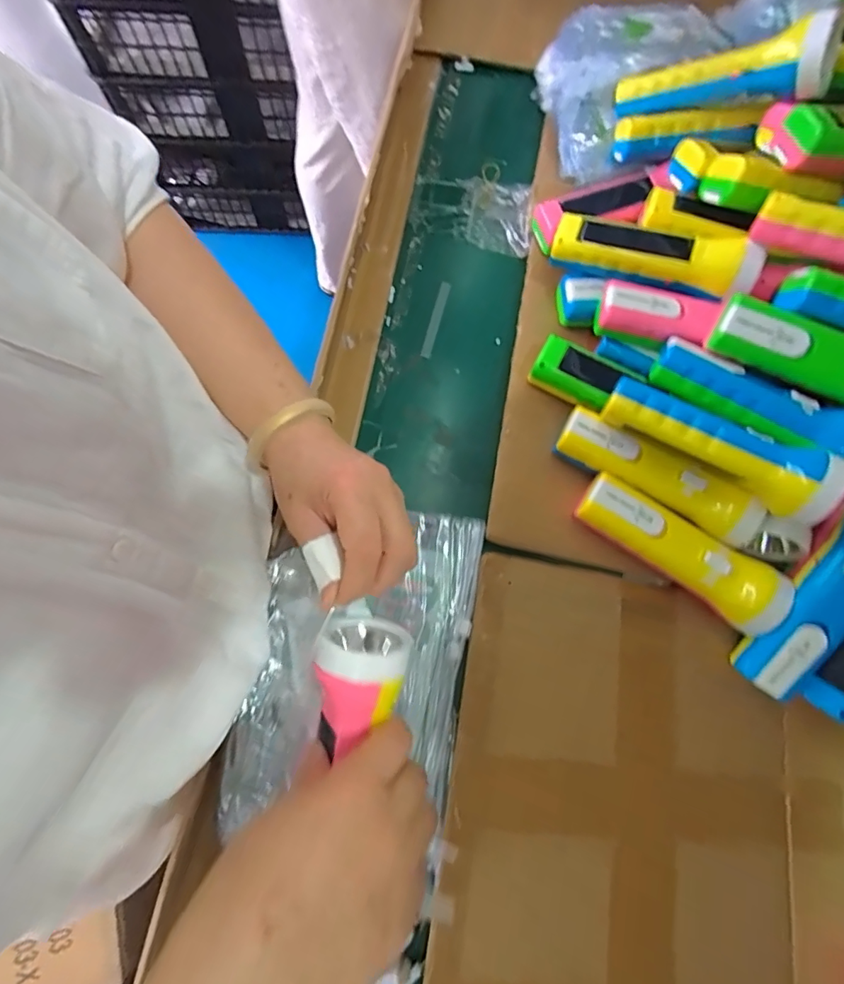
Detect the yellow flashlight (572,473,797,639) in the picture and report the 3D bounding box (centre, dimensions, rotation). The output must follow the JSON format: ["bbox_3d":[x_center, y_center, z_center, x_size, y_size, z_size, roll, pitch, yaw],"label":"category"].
[{"bbox_3d":[0.201,0.047,0.386,0.168,0.045,0.050,35,73,6],"label":"yellow flashlight"}]

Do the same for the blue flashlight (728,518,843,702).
[{"bbox_3d":[0.296,0.078,0.353,0.052,0.039,0.161,31,103,7],"label":"blue flashlight"}]

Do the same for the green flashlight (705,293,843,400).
[{"bbox_3d":[0.300,-0.094,0.358,0.169,0.041,0.044,26,77,4],"label":"green flashlight"}]

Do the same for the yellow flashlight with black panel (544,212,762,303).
[{"bbox_3d":[0.192,-0.203,0.411,0.163,0.033,0.048,21,72,20],"label":"yellow flashlight with black panel"}]

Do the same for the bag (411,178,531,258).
[{"bbox_3d":[0.054,-0.296,0.509,0.125,0.015,0.085,17,77,2],"label":"bag"}]

